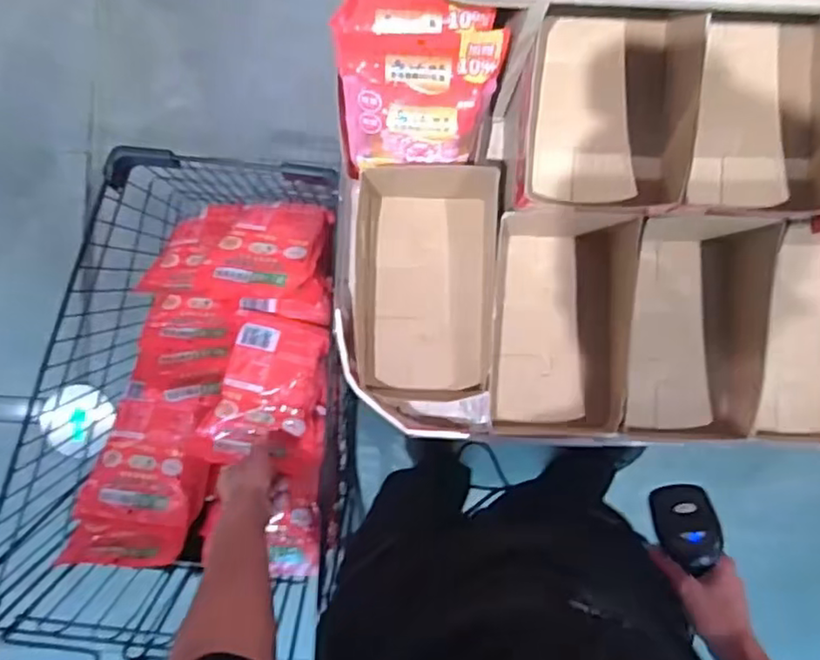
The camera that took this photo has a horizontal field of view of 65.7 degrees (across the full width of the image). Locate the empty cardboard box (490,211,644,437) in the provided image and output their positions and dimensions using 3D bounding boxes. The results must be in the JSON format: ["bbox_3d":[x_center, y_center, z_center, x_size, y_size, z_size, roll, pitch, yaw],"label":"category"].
[{"bbox_3d":[0.180,-0.006,0.754,0.147,0.096,0.269,2,90,1],"label":"empty cardboard box"}]

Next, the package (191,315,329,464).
[{"bbox_3d":[-0.201,0.084,0.881,0.137,0.044,0.199,12,90,1],"label":"package"}]

